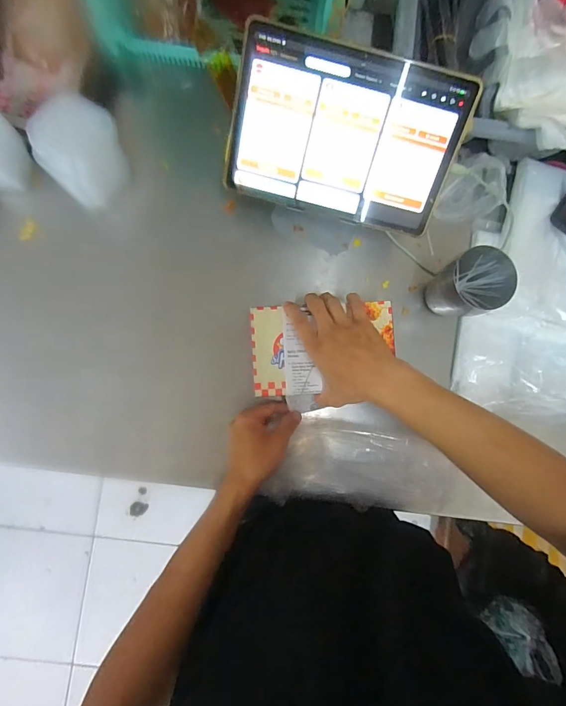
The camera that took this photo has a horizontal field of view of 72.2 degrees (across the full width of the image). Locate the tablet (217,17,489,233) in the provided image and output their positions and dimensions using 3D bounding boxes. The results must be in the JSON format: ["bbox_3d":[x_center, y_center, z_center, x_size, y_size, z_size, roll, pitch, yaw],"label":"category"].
[{"bbox_3d":[0.070,-0.245,0.443,0.255,0.007,0.169,13,119,-2],"label":"tablet"}]

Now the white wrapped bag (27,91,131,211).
[{"bbox_3d":[-0.238,-0.240,0.466,0.097,0.099,0.072,-42,90,-6],"label":"white wrapped bag"}]

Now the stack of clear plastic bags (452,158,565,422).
[{"bbox_3d":[0.393,-0.082,0.536,0.255,0.028,0.344,11,85,-3],"label":"stack of clear plastic bags"}]

